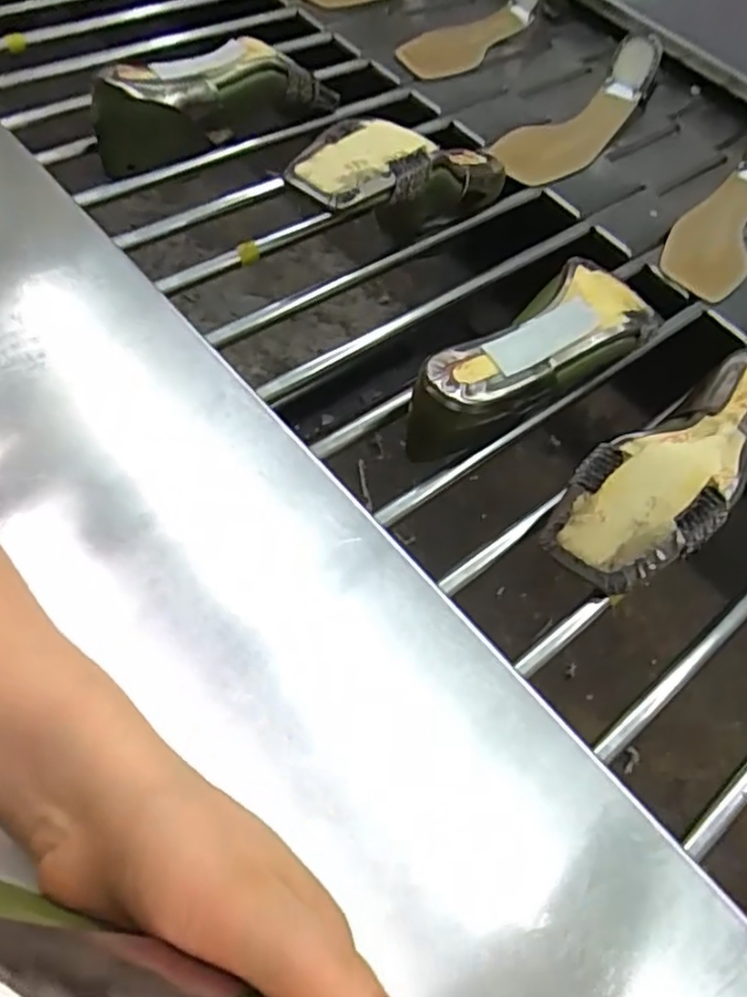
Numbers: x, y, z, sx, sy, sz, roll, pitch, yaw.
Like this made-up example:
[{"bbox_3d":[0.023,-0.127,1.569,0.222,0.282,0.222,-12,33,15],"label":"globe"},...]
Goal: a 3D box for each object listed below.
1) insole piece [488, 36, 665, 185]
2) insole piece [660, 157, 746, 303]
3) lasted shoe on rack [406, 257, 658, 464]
[{"bbox_3d":[0.198,-0.374,0.719,0.214,0.058,0.067,-42,63,-12],"label":"insole piece"},{"bbox_3d":[0.325,-0.259,0.665,0.077,0.055,0.209,29,72,18],"label":"insole piece"},{"bbox_3d":[0.114,-0.106,0.517,0.217,0.069,0.079,-34,59,-11],"label":"lasted shoe on rack"}]

